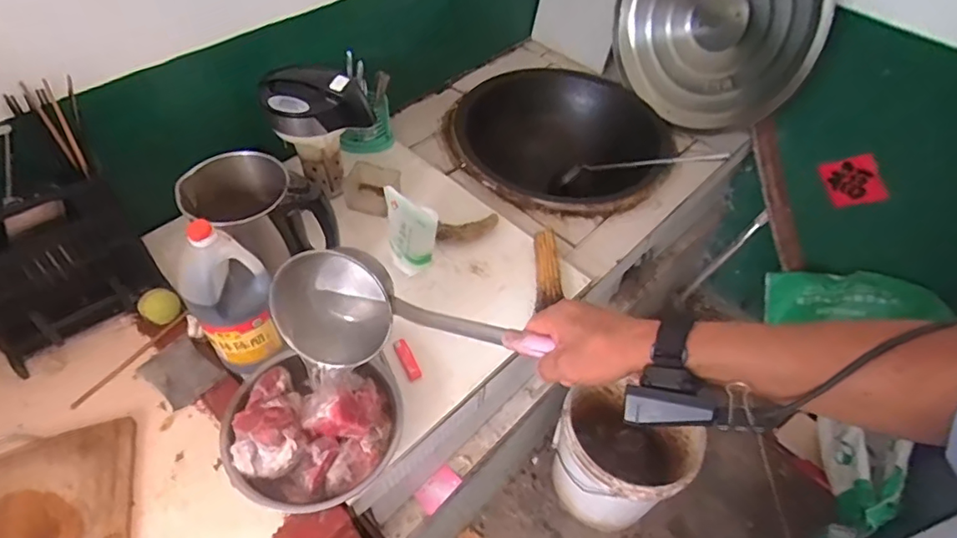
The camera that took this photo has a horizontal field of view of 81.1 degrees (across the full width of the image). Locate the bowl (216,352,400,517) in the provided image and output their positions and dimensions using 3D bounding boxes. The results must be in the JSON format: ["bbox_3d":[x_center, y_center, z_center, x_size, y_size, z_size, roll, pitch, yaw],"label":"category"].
[{"bbox_3d":[-0.237,0.222,0.789,0.228,0.123,0.200,0,50,-2],"label":"bowl"}]

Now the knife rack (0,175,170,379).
[{"bbox_3d":[-0.667,0.009,0.891,0.251,0.228,0.122,-33,59,-26],"label":"knife rack"}]

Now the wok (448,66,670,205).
[{"bbox_3d":[0.185,-0.290,1.372,0.495,0.244,0.449,2,50,-1],"label":"wok"}]

